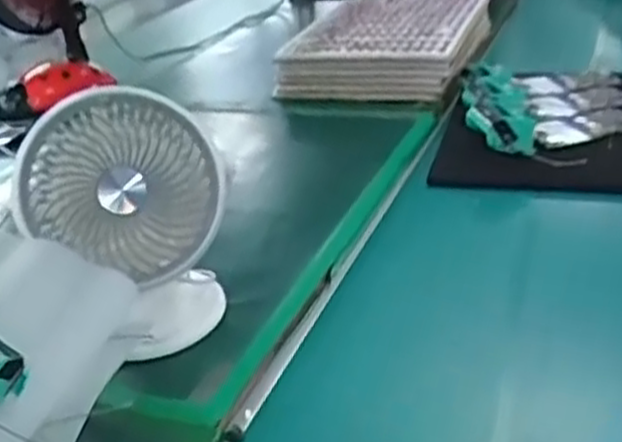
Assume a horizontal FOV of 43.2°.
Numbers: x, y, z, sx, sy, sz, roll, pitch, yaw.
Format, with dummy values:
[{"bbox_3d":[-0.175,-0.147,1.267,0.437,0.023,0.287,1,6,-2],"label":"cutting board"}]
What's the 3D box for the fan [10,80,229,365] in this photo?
[{"bbox_3d":[-0.124,0.010,0.554,0.147,0.185,0.084,-19,30,-29],"label":"fan"}]

